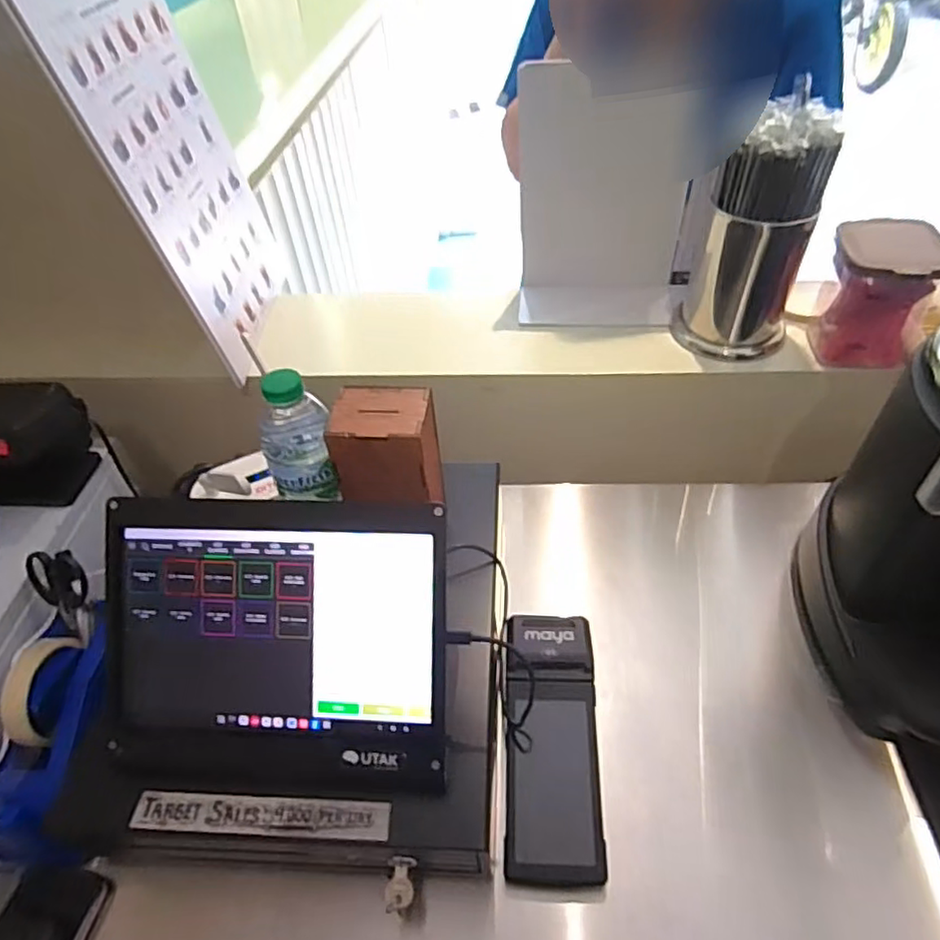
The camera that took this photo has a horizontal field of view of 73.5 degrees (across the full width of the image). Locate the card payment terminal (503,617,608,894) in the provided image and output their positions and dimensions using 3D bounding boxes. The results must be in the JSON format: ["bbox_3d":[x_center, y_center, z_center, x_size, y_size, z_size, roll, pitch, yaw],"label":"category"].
[{"bbox_3d":[0.071,0.230,0.548,0.078,0.043,0.208,0,47,5],"label":"card payment terminal"}]

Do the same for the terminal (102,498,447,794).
[{"bbox_3d":[-0.145,0.122,0.466,0.252,0.138,0.155,1,47,6],"label":"terminal"}]

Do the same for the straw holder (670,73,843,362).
[{"bbox_3d":[0.316,-0.262,0.722,0.103,0.264,0.115,-23,49,-16],"label":"straw holder"}]

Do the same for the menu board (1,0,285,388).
[{"bbox_3d":[-0.334,-0.352,0.754,0.013,0.409,0.320,-10,45,6],"label":"menu board"}]

